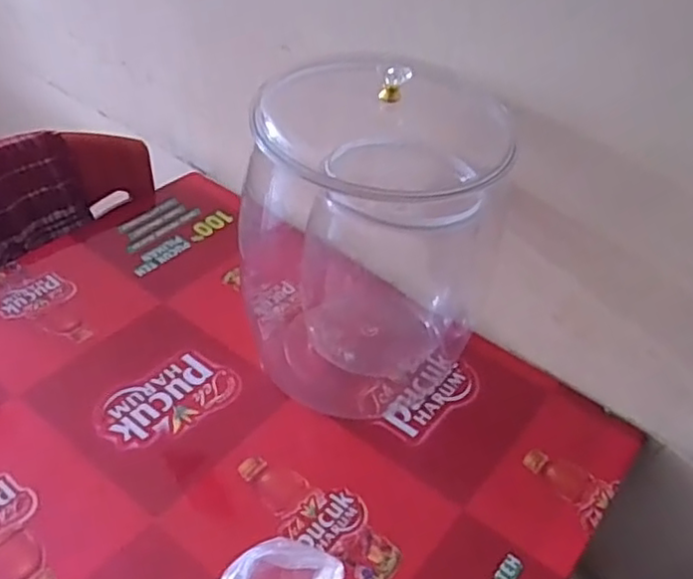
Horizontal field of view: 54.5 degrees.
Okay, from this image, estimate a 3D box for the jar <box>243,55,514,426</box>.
[{"bbox_3d":[0.029,-0.060,0.779,0.256,0.359,0.235,4,42,-4],"label":"jar"}]

